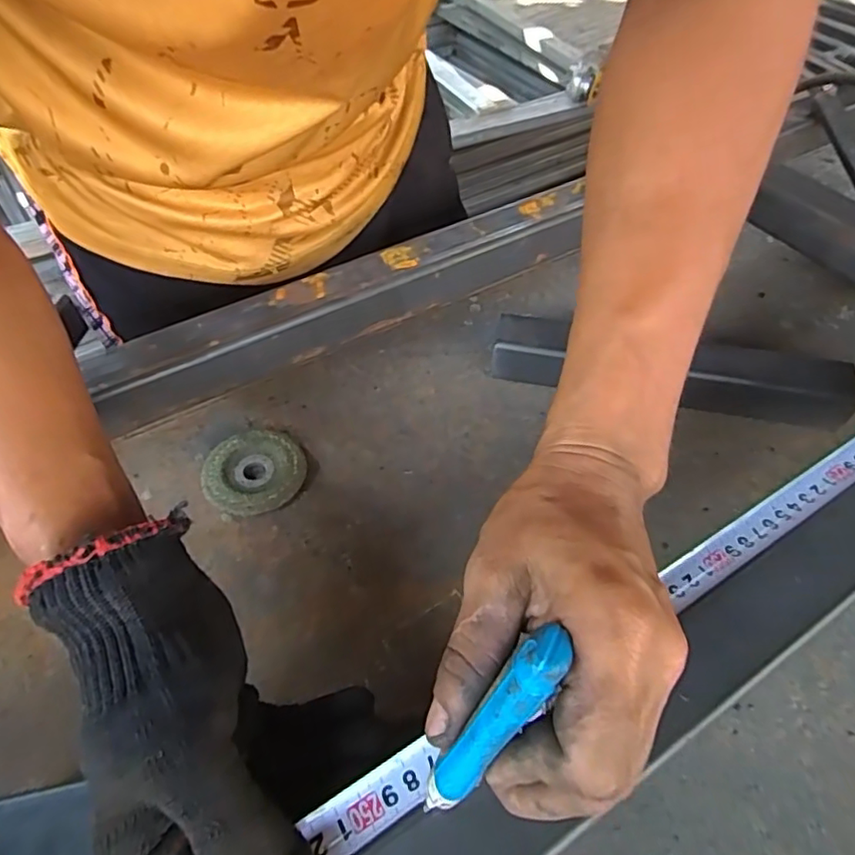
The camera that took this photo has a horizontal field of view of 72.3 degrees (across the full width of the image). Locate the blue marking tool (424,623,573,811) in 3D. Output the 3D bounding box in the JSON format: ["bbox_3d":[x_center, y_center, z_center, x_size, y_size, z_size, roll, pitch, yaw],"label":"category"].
[{"bbox_3d":[0.020,0.095,0.185,0.014,0.080,0.015,40,27,26],"label":"blue marking tool"}]

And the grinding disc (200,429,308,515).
[{"bbox_3d":[-0.125,0.032,0.421,0.069,0.011,0.068,1,52,-1],"label":"grinding disc"}]

